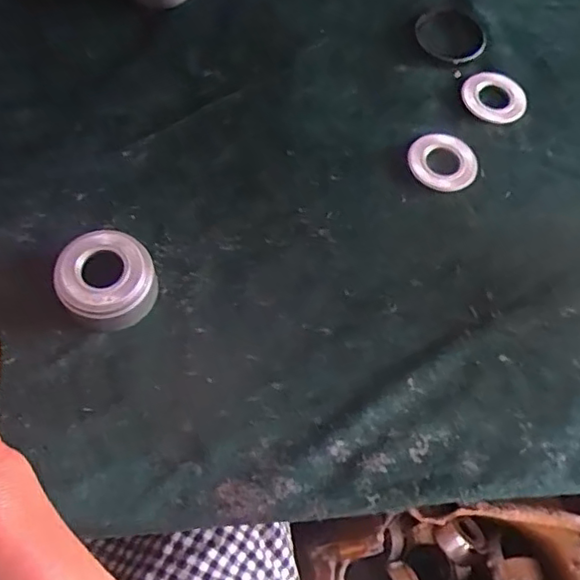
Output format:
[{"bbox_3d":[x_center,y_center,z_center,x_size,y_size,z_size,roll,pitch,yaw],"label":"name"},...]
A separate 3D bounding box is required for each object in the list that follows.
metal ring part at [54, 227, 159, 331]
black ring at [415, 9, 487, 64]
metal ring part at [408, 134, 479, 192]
[{"bbox_3d":[-0.131,-0.008,0.440,0.065,0.037,0.062,2,66,-5],"label":"metal ring part"},{"bbox_3d":[0.157,-0.248,0.595,0.069,0.011,0.069,2,66,-5],"label":"black ring"},{"bbox_3d":[0.133,-0.112,0.531,0.060,0.012,0.055,2,66,-5],"label":"metal ring part"}]

